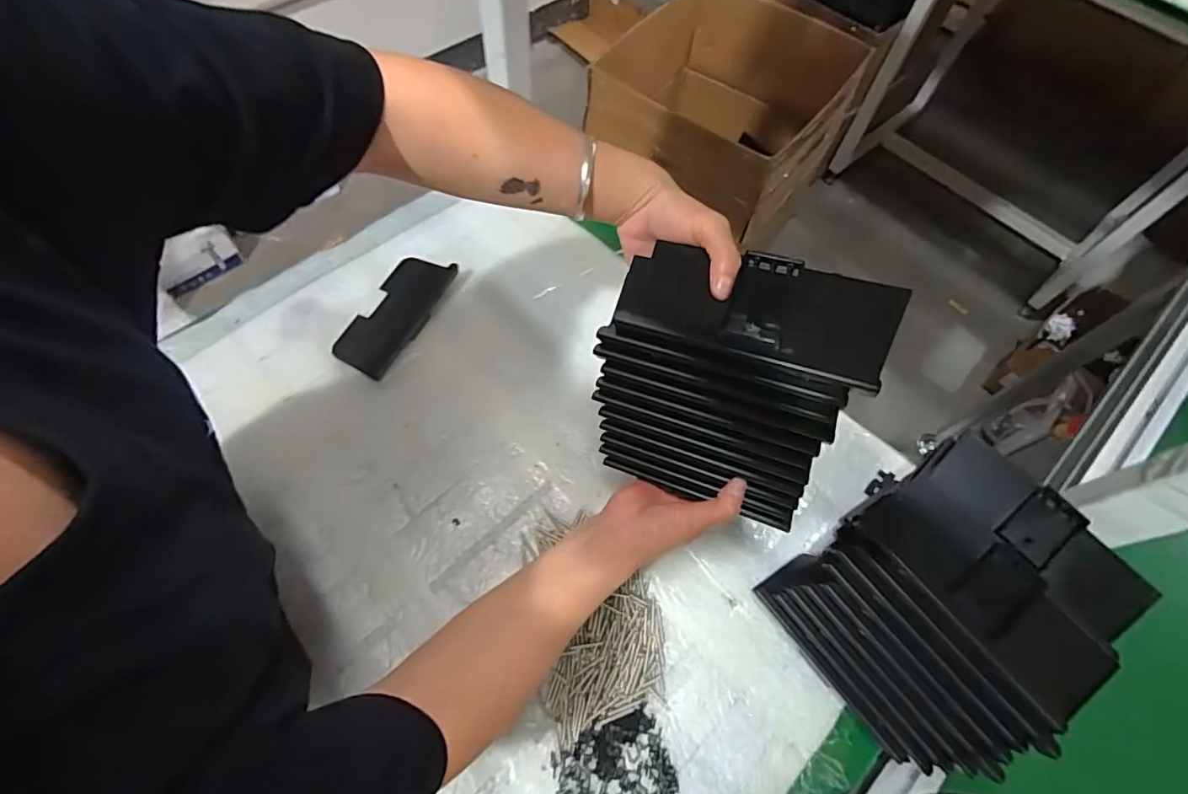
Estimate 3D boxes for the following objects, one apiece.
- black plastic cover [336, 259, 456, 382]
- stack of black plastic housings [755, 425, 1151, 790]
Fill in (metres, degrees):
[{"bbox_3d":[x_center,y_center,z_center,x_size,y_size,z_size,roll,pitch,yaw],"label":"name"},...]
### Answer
[{"bbox_3d":[-0.232,-0.096,0.634,0.070,0.019,0.162,23,63,9],"label":"black plastic cover"},{"bbox_3d":[0.287,0.166,0.452,0.200,0.147,0.171,-35,69,-19],"label":"stack of black plastic housings"}]

